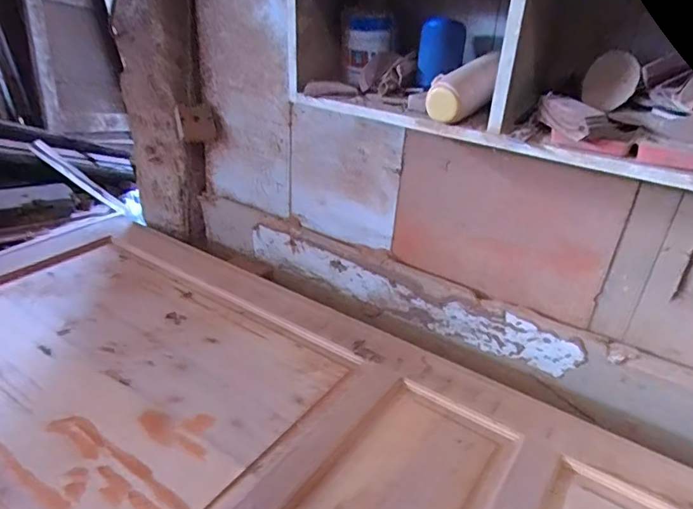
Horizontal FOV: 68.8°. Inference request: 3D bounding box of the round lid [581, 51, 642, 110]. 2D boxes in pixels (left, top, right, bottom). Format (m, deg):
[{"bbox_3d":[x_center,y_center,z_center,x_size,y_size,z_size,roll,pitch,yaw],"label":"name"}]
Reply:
[{"bbox_3d":[0.393,-0.260,0.759,0.007,0.078,0.080,-5,37,-36],"label":"round lid"}]

